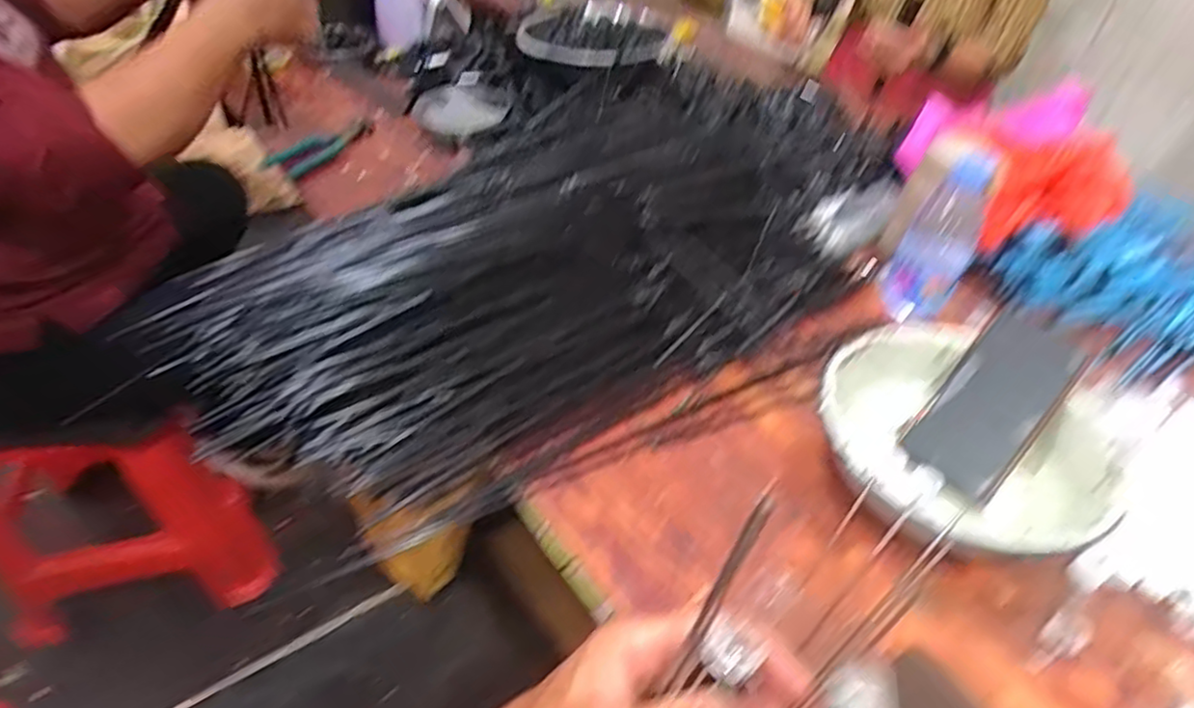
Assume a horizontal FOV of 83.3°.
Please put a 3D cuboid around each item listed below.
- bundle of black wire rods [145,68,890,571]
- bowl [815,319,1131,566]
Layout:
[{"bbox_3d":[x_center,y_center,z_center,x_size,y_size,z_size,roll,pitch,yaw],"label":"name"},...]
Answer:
[{"bbox_3d":[0.027,-0.123,0.693,0.418,0.110,0.802,35,51,29],"label":"bundle of black wire rods"},{"bbox_3d":[0.285,0.065,0.533,0.211,0.058,0.182,28,48,24],"label":"bowl"}]

